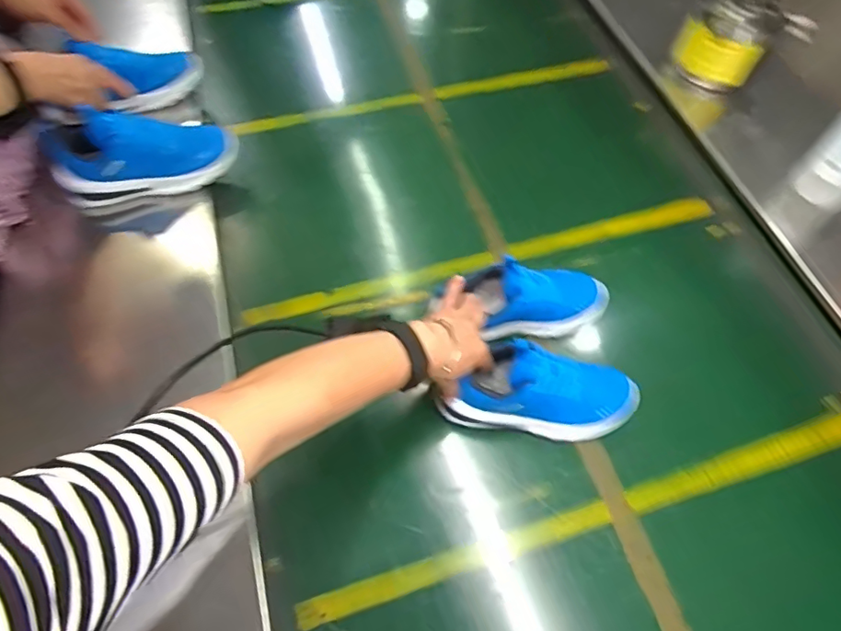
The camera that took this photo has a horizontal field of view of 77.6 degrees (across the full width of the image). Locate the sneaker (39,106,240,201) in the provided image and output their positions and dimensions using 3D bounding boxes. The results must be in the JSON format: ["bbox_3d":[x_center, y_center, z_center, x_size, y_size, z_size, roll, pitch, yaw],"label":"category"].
[{"bbox_3d":[-0.378,-0.228,0.710,0.228,0.096,0.093,-6,62,-7],"label":"sneaker"}]

